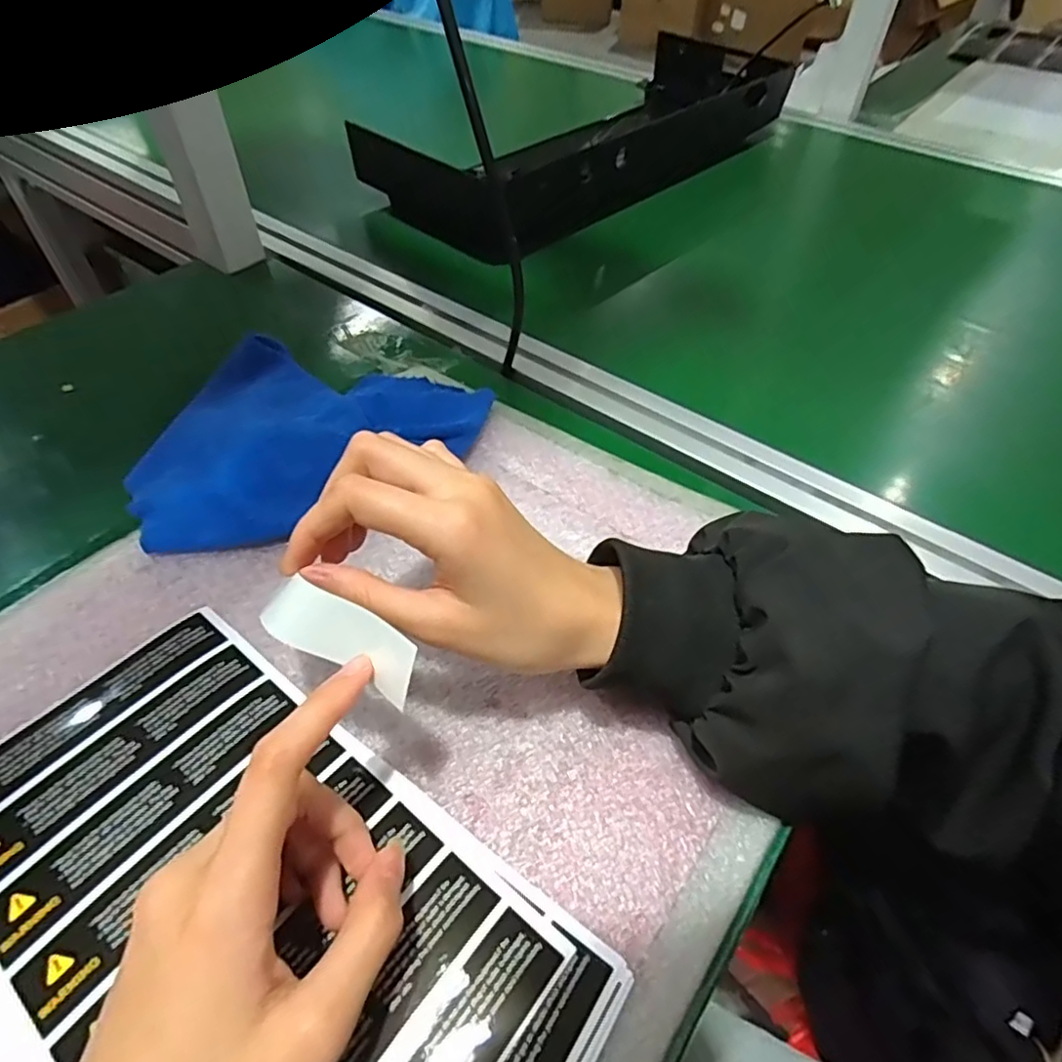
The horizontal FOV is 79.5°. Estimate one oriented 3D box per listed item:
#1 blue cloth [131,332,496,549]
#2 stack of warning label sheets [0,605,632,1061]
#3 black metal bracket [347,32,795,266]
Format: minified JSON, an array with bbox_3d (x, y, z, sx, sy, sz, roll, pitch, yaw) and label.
[{"bbox_3d":[-0.140,-0.064,0.393,0.202,0.031,0.150,-31,57,-24],"label":"blue cloth"},{"bbox_3d":[-0.104,0.134,0.222,0.246,0.009,0.141,30,55,22],"label":"stack of warning label sheets"},{"bbox_3d":[0.087,-0.432,0.686,0.194,0.070,0.522,36,58,26],"label":"black metal bracket"}]

